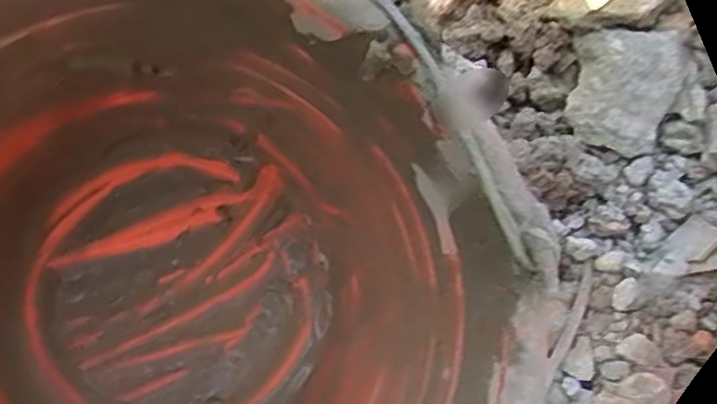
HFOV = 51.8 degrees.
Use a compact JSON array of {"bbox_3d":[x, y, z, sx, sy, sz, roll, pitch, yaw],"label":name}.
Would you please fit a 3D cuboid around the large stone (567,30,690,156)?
[{"bbox_3d":[0.208,-0.088,0.580,0.075,0.023,0.091,13,95,14],"label":"large stone"}]

